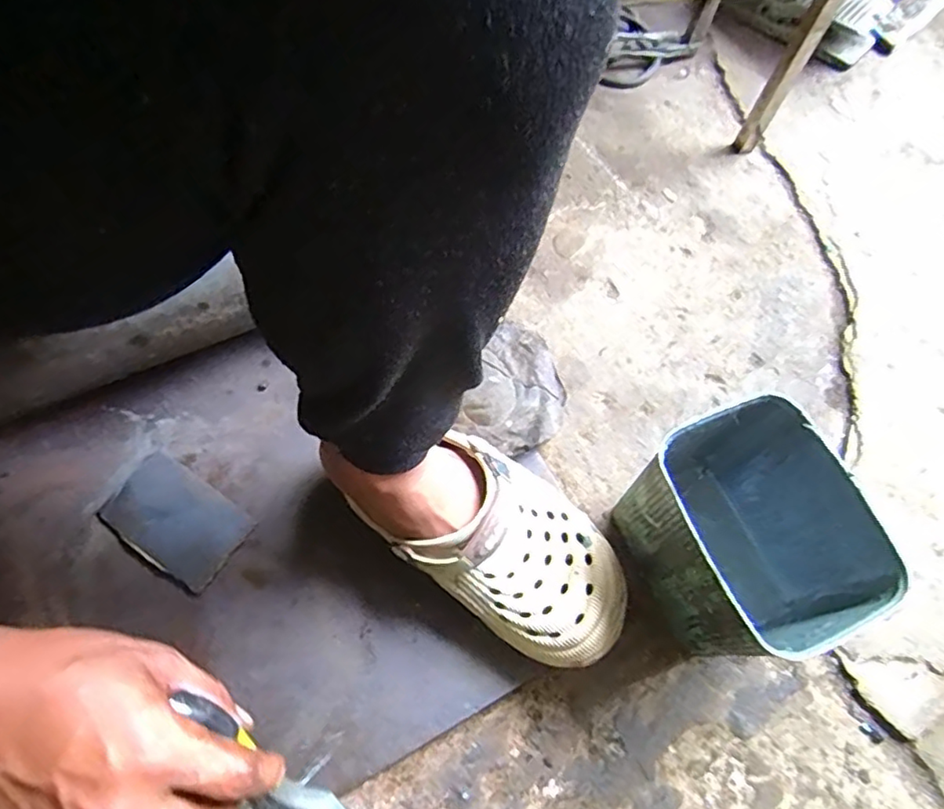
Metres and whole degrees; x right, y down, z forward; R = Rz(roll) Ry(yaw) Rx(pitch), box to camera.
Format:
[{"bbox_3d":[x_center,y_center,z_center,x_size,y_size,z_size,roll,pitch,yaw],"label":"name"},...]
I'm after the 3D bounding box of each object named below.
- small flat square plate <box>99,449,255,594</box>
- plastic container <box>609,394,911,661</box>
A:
[{"bbox_3d":[-0.251,0.097,0.517,0.117,0.004,0.072,33,65,14],"label":"small flat square plate"},{"bbox_3d":[0.198,0.103,0.472,0.122,0.165,0.151,-21,69,-12],"label":"plastic container"}]

